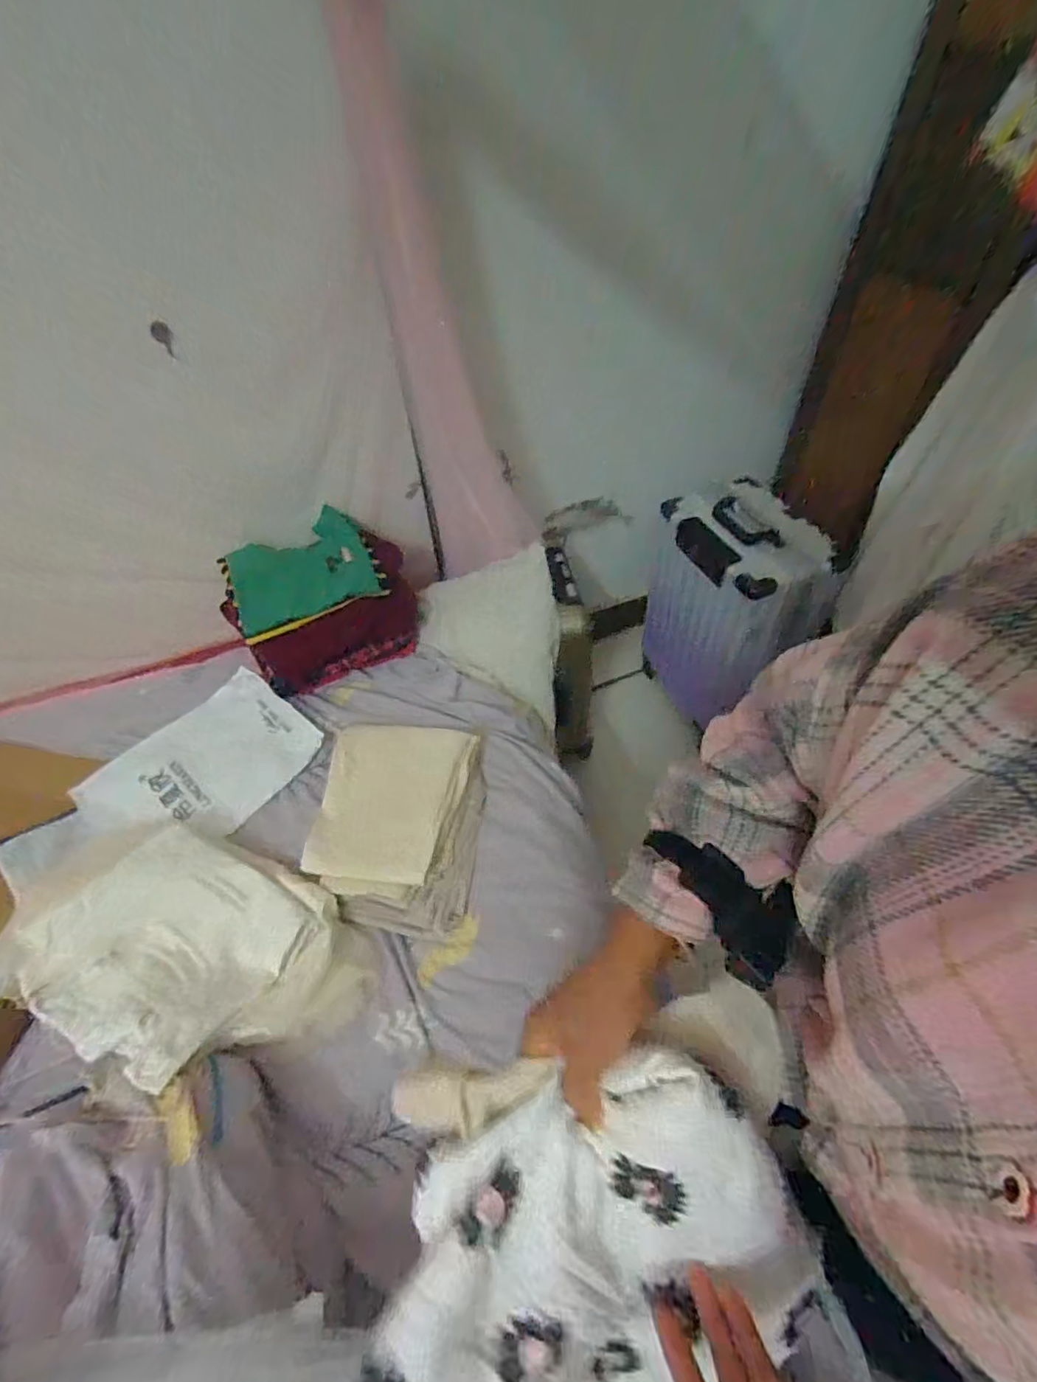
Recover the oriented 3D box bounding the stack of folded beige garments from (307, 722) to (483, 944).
[{"bbox_3d":[-0.197,0.189,0.888,0.267,0.042,0.326,3,50,7],"label":"stack of folded beige garments"}]

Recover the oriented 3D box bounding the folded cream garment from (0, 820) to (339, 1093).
[{"bbox_3d":[-0.474,0.341,0.767,0.394,0.087,0.293,12,51,14],"label":"folded cream garment"}]

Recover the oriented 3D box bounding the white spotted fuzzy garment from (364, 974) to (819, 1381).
[{"bbox_3d":[0.054,0.378,0.364,0.280,0.101,0.293,-11,92,-3],"label":"white spotted fuzzy garment"}]

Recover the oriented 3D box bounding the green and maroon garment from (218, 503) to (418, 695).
[{"bbox_3d":[-0.399,-0.181,1.130,0.372,0.178,0.304,-22,51,-15],"label":"green and maroon garment"}]

